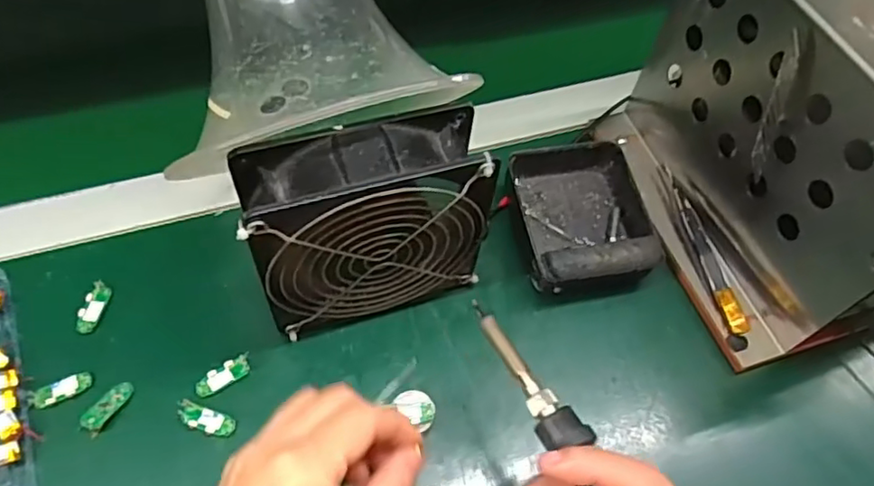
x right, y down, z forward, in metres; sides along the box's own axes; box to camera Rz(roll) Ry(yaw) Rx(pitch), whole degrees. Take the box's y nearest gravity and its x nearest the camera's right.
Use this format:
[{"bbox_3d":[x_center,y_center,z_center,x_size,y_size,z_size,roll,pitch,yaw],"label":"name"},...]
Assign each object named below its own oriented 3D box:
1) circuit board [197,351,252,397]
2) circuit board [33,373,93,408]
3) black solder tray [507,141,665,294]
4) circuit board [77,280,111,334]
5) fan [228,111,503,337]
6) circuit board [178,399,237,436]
[{"bbox_3d":[-0.118,0.073,0.344,0.031,0.005,0.011,-31,65,-22],"label":"circuit board"},{"bbox_3d":[-0.201,0.078,0.332,0.027,0.004,0.013,-27,64,-20],"label":"circuit board"},{"bbox_3d":[0.091,-0.016,0.399,0.087,0.037,0.108,-4,59,-8],"label":"black solder tray"},{"bbox_3d":[-0.201,0.037,0.360,0.012,0.007,0.030,8,58,0],"label":"circuit board"},{"bbox_3d":[-0.035,-0.006,0.331,0.128,0.121,0.049,-12,60,-12],"label":"fan"},{"bbox_3d":[-0.123,0.094,0.330,0.033,0.006,0.011,17,58,6],"label":"circuit board"}]

